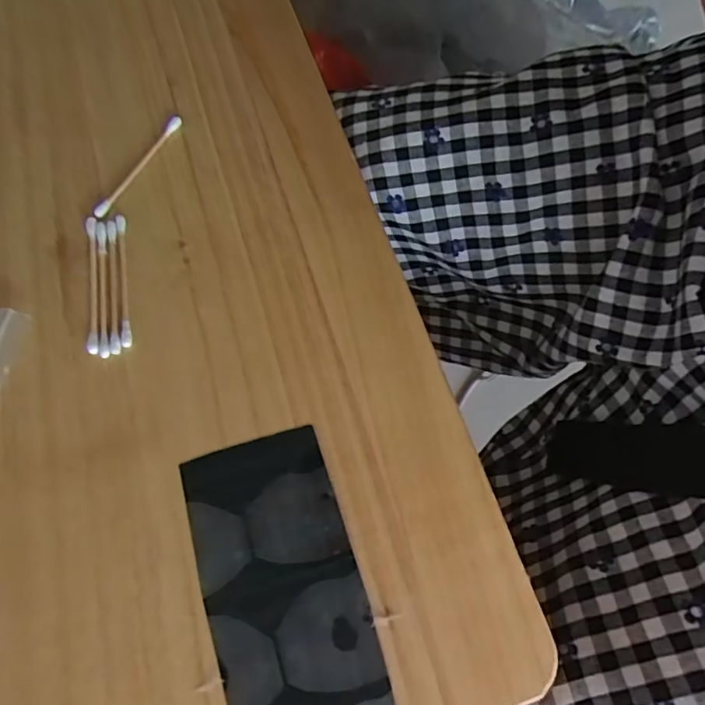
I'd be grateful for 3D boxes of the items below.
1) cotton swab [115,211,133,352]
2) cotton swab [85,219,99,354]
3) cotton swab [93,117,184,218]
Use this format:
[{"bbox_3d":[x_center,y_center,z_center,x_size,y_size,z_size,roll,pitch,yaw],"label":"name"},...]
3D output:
[{"bbox_3d":[-0.111,-0.037,0.261,0.005,0.004,0.072,-10,70,-5],"label":"cotton swab"},{"bbox_3d":[-0.125,-0.034,0.260,0.006,0.004,0.073,-9,70,-4],"label":"cotton swab"},{"bbox_3d":[-0.113,-0.098,0.288,0.007,0.005,0.071,28,71,9],"label":"cotton swab"}]

